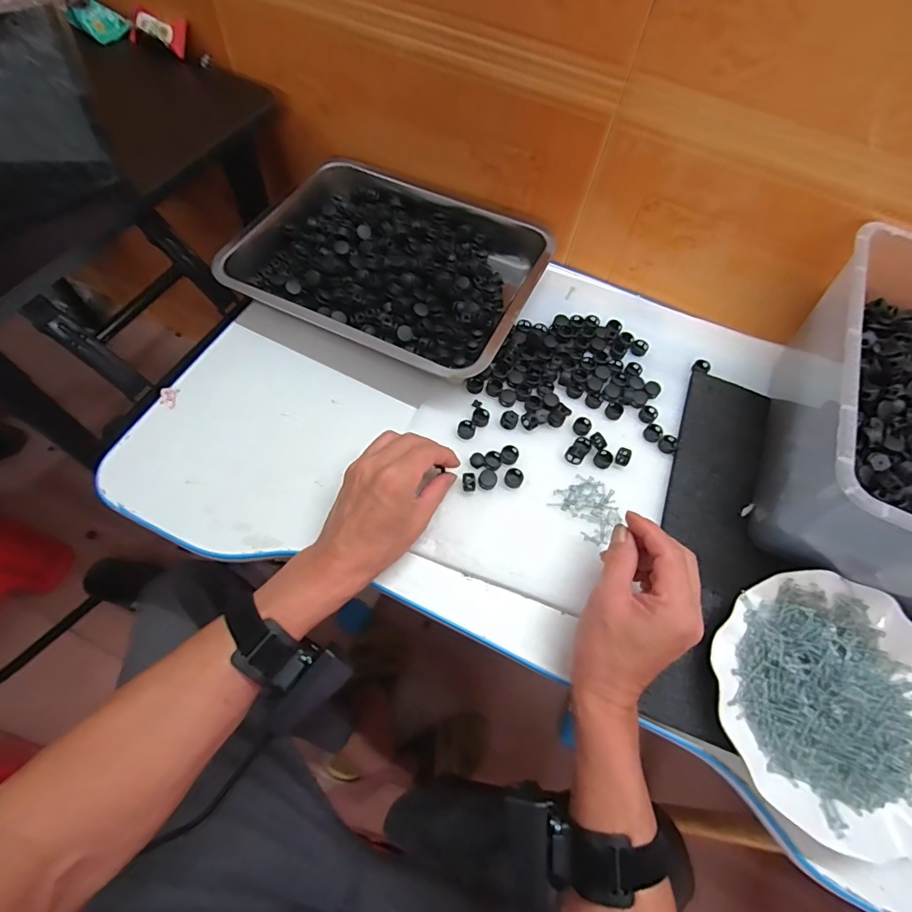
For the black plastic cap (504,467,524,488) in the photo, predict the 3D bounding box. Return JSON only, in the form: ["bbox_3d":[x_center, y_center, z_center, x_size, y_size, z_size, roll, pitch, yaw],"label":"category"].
[{"bbox_3d":[0.054,0.020,0.445,0.017,0.008,0.018,2,63,-4],"label":"black plastic cap"}]

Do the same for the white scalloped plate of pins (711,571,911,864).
[{"bbox_3d":[0.284,0.185,0.361,0.172,0.049,0.178,2,63,-4],"label":"white scalloped plate of pins"}]

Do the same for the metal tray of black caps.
[{"bbox_3d":[-0.065,-0.224,0.539,0.312,0.050,0.268,24,64,7],"label":"metal tray of black caps"}]

